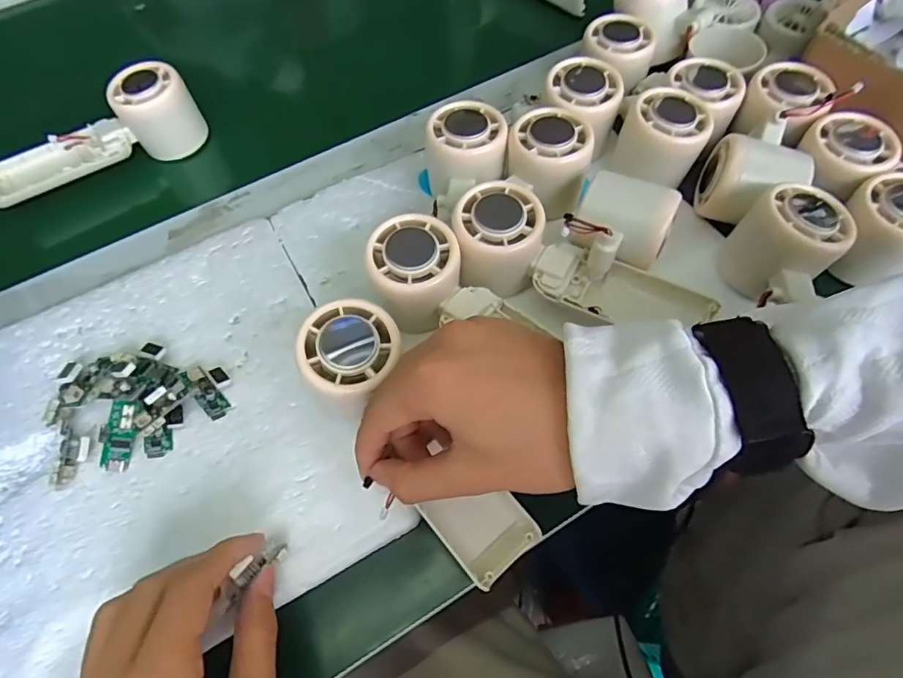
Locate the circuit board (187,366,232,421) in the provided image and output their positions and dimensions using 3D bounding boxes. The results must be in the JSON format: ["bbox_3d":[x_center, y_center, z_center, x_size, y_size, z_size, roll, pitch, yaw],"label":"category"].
[{"bbox_3d":[-0.150,0.032,0.323,0.013,0.007,0.038,-41,68,-17],"label":"circuit board"}]

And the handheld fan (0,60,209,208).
[{"bbox_3d":[-0.284,-0.158,0.419,0.164,0.055,0.045,-28,64,-12],"label":"handheld fan"}]

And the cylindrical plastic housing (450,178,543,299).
[{"bbox_3d":[0.029,-0.063,0.332,0.052,0.044,0.052,-5,62,0],"label":"cylindrical plastic housing"}]

